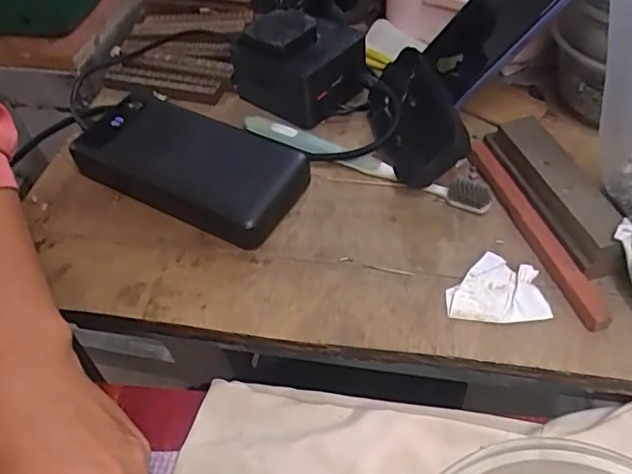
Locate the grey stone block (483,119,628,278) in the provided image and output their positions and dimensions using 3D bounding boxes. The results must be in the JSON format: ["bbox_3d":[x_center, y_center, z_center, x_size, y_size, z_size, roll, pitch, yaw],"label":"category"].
[{"bbox_3d":[0.145,-0.028,0.347,0.032,0.030,0.112,-14,50,-8],"label":"grey stone block"}]

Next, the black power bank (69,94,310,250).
[{"bbox_3d":[-0.087,-0.051,0.386,0.156,0.026,0.073,22,54,21],"label":"black power bank"}]

